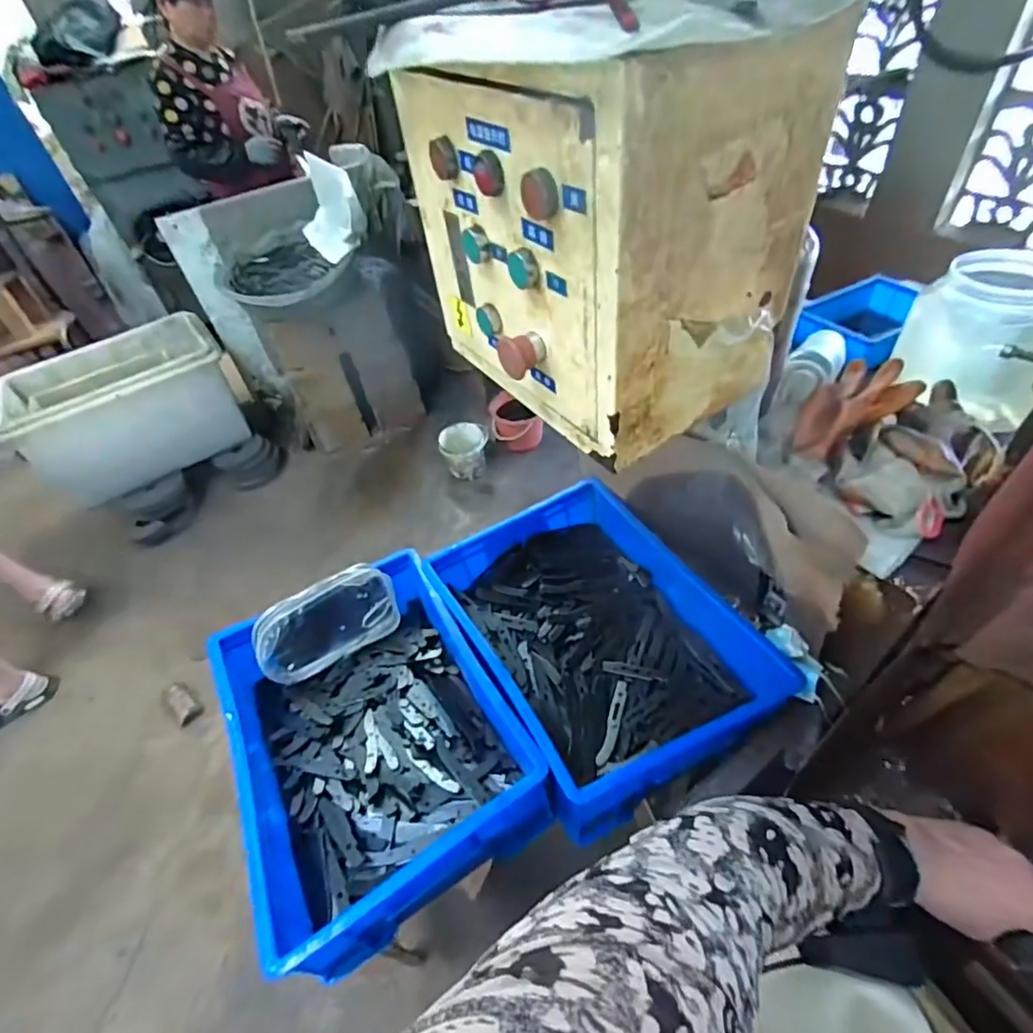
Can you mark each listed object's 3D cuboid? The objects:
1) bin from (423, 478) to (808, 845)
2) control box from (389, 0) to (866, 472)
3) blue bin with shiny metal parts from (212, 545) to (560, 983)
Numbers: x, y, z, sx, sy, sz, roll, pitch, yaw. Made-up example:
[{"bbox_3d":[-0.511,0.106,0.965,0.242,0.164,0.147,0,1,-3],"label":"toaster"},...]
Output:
[{"bbox_3d":[0.100,0.142,0.737,0.318,0.110,0.420,-24,50,-16],"label":"bin"},{"bbox_3d":[0.063,-0.246,0.481,0.213,0.269,0.295,-29,52,-20],"label":"control box"},{"bbox_3d":[-0.182,0.244,0.677,0.291,0.114,0.393,-24,50,-16],"label":"blue bin with shiny metal parts"}]

